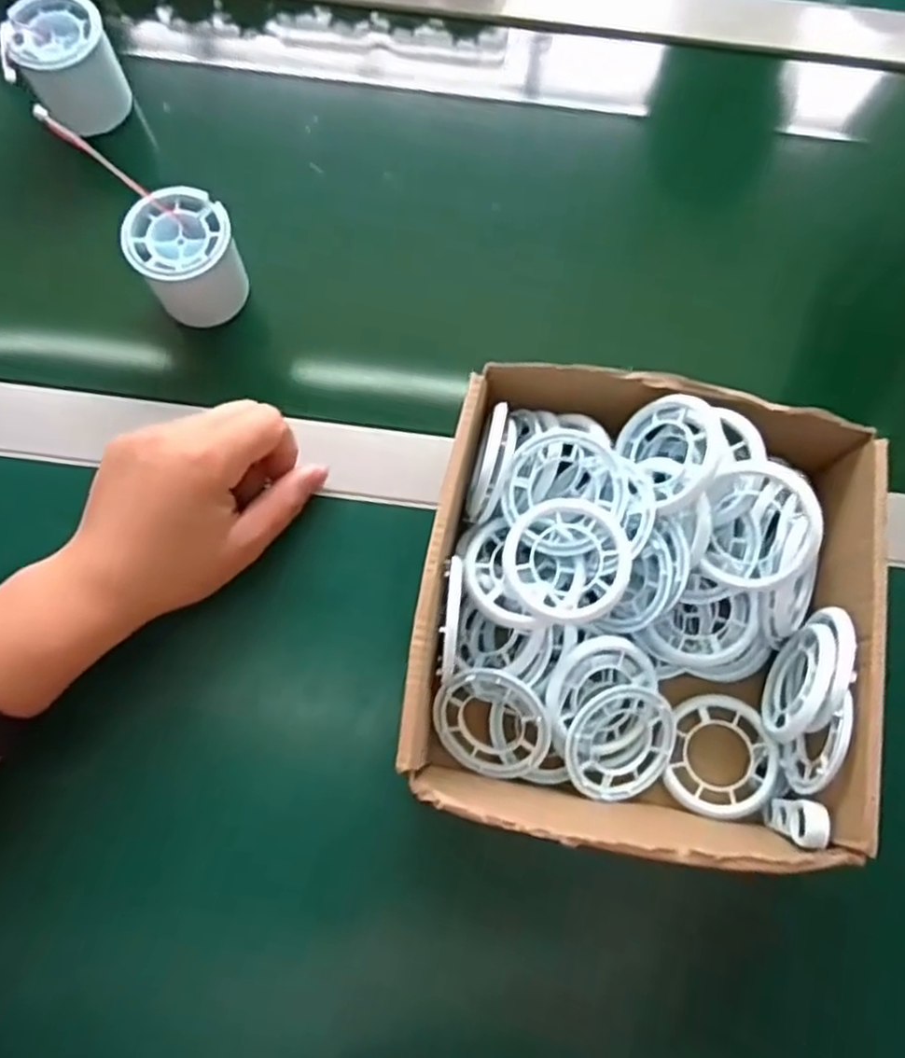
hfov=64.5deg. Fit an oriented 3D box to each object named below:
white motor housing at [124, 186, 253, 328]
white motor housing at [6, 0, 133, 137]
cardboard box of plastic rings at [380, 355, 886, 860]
[{"bbox_3d":[-0.144,-0.149,0.397,0.054,0.043,0.057,-40,82,-8],"label":"white motor housing"},{"bbox_3d":[-0.231,-0.281,0.432,0.054,0.049,0.056,-37,82,-8],"label":"white motor housing"},{"bbox_3d":[0.087,0.037,0.339,0.200,0.070,0.213,12,79,1],"label":"cardboard box of plastic rings"}]

